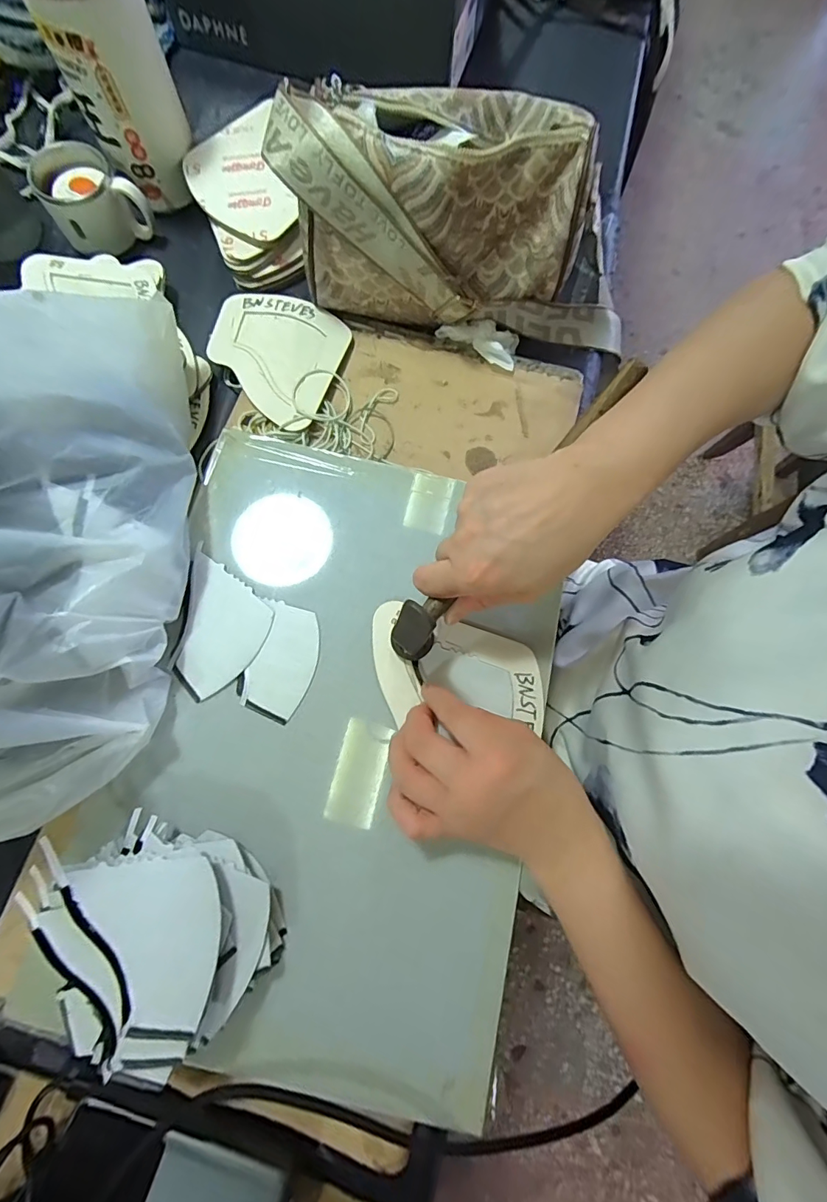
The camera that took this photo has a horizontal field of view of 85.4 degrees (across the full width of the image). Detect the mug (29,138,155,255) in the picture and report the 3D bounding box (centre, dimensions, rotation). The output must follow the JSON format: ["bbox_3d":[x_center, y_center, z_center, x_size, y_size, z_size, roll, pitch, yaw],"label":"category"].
[{"bbox_3d":[-0.294,-0.368,0.412,0.076,0.057,0.057,-32,81,-10],"label":"mug"}]

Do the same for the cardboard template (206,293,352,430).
[{"bbox_3d":[-0.125,-0.215,0.392,0.116,0.005,0.127,16,72,3],"label":"cardboard template"}]

